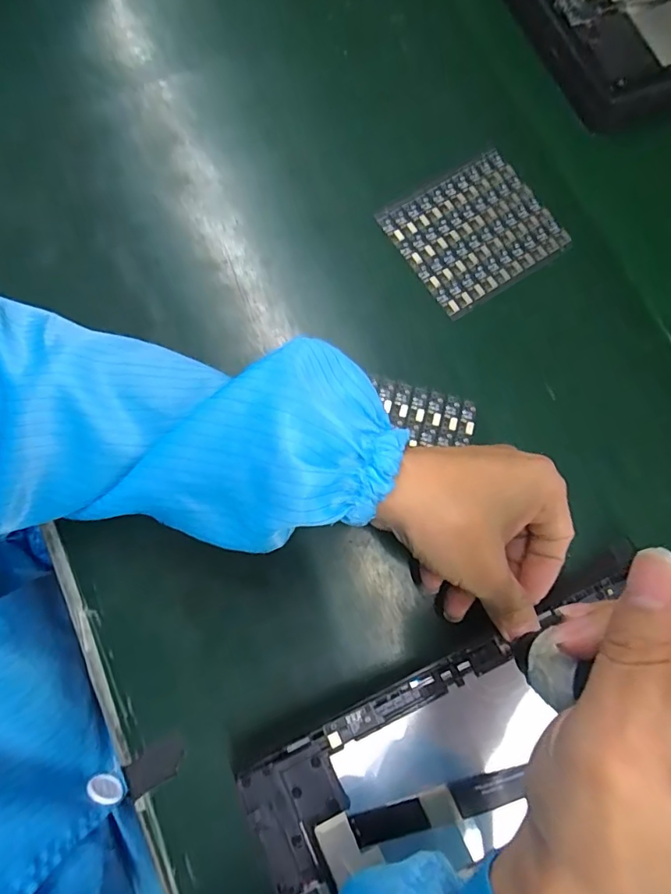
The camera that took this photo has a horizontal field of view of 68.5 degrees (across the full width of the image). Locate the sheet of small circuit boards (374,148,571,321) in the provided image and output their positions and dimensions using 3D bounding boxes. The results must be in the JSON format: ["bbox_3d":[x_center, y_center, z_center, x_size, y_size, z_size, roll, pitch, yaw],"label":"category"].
[{"bbox_3d":[0.090,-0.140,0.318,0.095,0.004,0.087,-30,80,-9],"label":"sheet of small circuit boards"}]

